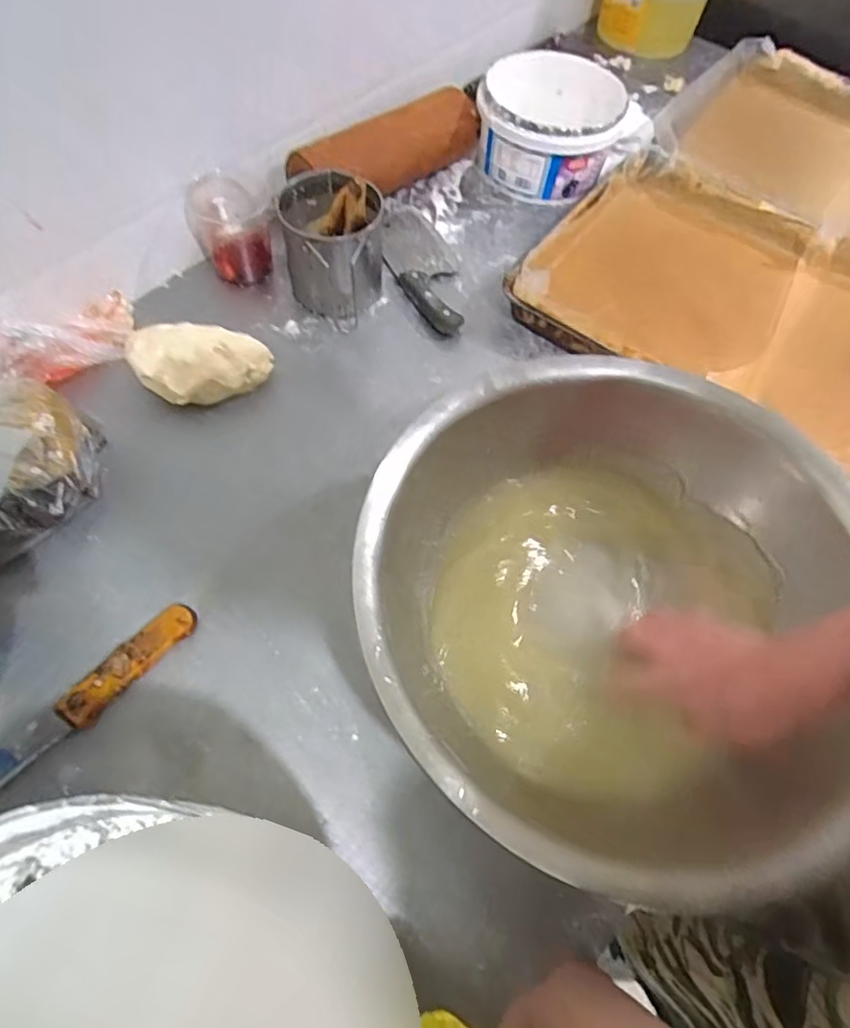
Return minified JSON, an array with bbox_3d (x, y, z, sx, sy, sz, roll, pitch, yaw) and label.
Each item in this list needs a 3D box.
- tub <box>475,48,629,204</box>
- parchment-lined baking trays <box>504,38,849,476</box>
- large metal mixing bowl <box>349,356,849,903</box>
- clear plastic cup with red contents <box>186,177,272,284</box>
[{"bbox_3d":[0.178,-0.571,0.861,0.197,0.123,0.195,1,62,-2],"label":"tub"},{"bbox_3d":[0.560,-0.369,0.836,0.596,0.103,0.790,36,66,13],"label":"parchment-lined baking trays"},{"bbox_3d":[0.151,0.070,0.502,0.374,0.134,0.407,1,62,-2],"label":"large metal mixing bowl"},{"bbox_3d":[-0.247,-0.360,0.739,0.089,0.094,0.095,2,63,-4],"label":"clear plastic cup with red contents"}]

